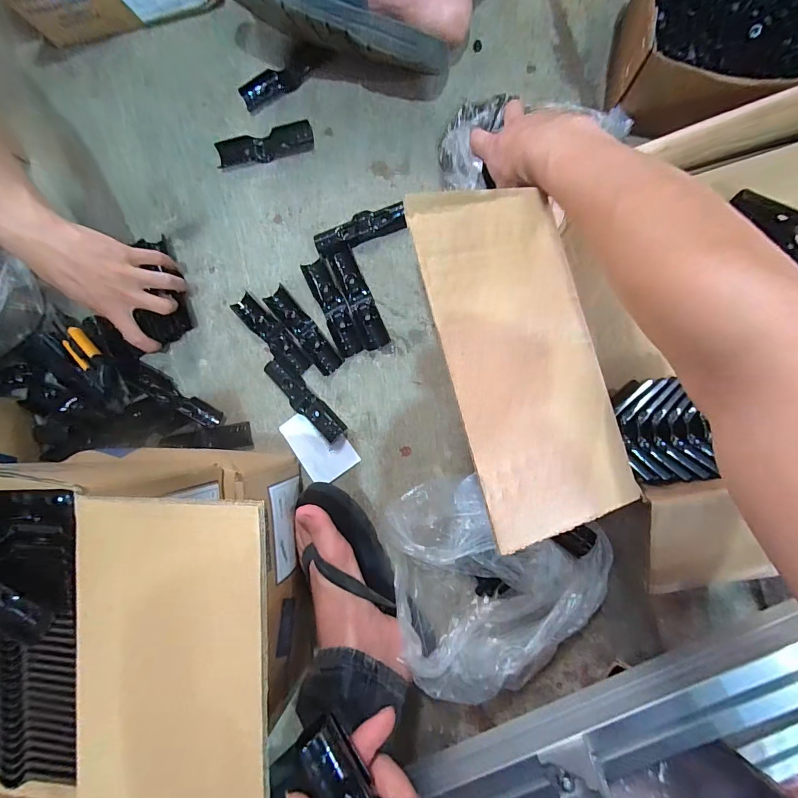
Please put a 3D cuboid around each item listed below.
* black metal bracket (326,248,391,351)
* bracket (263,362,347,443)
[{"bbox_3d":[-0.050,-0.122,0.477,0.032,0.010,0.127,-23,87,8],"label":"black metal bracket"},{"bbox_3d":[-0.121,0.000,0.491,0.031,0.013,0.129,-44,84,7],"label":"bracket"}]

